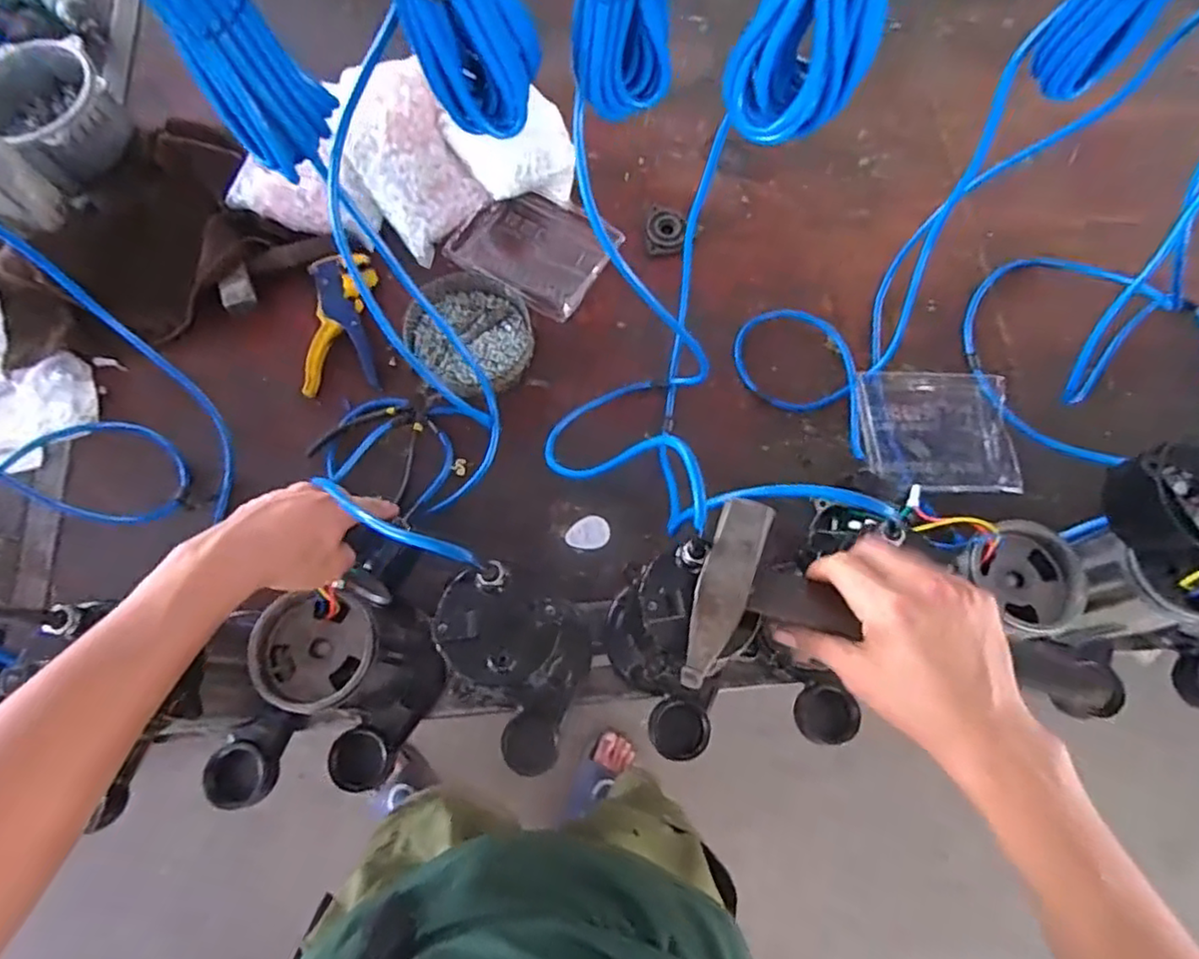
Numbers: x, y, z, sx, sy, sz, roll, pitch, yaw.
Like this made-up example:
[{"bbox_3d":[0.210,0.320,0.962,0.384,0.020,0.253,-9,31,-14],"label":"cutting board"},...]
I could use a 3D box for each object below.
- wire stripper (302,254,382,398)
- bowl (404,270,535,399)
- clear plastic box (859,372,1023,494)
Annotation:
[{"bbox_3d":[-0.295,-0.183,0.739,0.081,0.049,0.163,-5,73,-3],"label":"wire stripper"},{"bbox_3d":[-0.149,-0.168,0.746,0.150,0.033,0.126,38,76,9],"label":"bowl"},{"bbox_3d":[0.378,-0.059,0.737,0.173,0.031,0.138,3,73,-1],"label":"clear plastic box"}]

